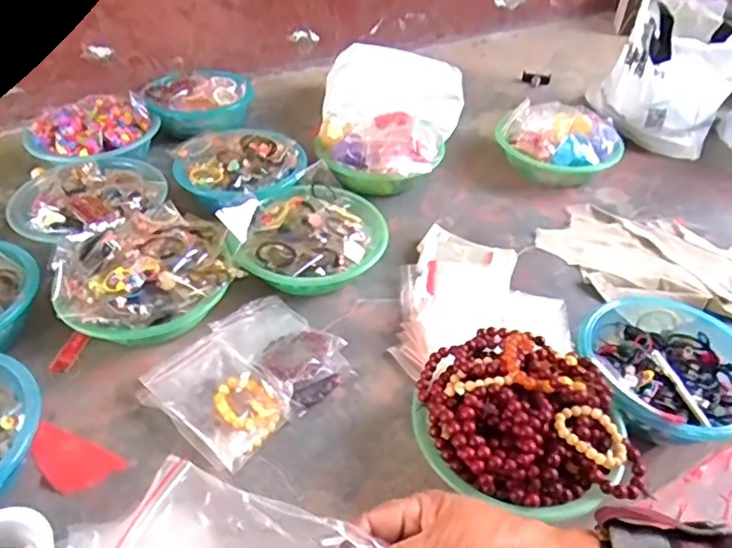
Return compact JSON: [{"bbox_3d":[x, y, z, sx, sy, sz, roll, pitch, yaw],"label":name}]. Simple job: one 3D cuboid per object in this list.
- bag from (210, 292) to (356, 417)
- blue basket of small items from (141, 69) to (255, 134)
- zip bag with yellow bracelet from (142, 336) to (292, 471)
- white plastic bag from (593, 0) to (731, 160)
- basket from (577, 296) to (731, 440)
[{"bbox_3d":[-0.113,0.099,0.835,0.108,0.052,0.183,-32,52,-32],"label":"bag"},{"bbox_3d":[-0.349,-0.367,1.288,0.210,0.063,0.184,-3,42,-6],"label":"blue basket of small items"},{"bbox_3d":[-0.188,0.156,0.771,0.173,0.039,0.119,33,50,29],"label":"zip bag with yellow bracelet"},{"bbox_3d":[0.672,-0.447,1.318,0.232,0.248,0.305,27,47,24],"label":"white plastic bag"},{"bbox_3d":[0.389,0.128,0.794,0.236,0.076,0.223,-32,52,-32],"label":"basket"}]

